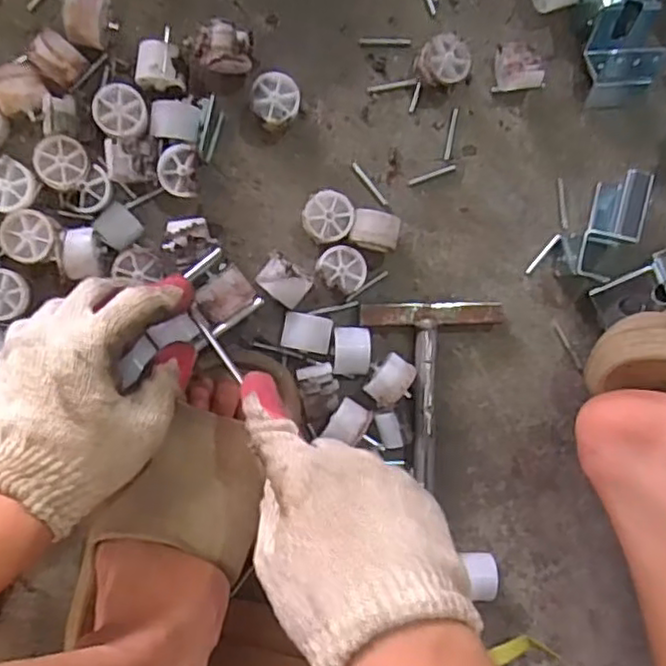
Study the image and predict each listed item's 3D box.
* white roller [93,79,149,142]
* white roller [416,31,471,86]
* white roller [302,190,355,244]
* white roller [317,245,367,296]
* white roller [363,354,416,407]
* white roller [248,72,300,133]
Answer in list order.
[{"bbox_3d":[-0.144,-0.151,0.459,0.035,0.020,0.035,19,91,-5],"label":"white roller"},{"bbox_3d":[0.080,-0.195,0.480,0.038,0.022,0.036,4,92,-5],"label":"white roller"},{"bbox_3d":[-0.004,-0.082,0.477,0.034,0.024,0.036,0,93,-5],"label":"white roller"},{"bbox_3d":[0.006,-0.045,0.477,0.034,0.022,0.031,0,93,-5],"label":"white roller"},{"bbox_3d":[0.041,0.034,0.477,0.026,0.033,0.036,38,89,-5],"label":"white roller"},{"bbox_3d":[-0.042,-0.164,0.471,0.034,0.027,0.034,0,93,-5],"label":"white roller"}]

